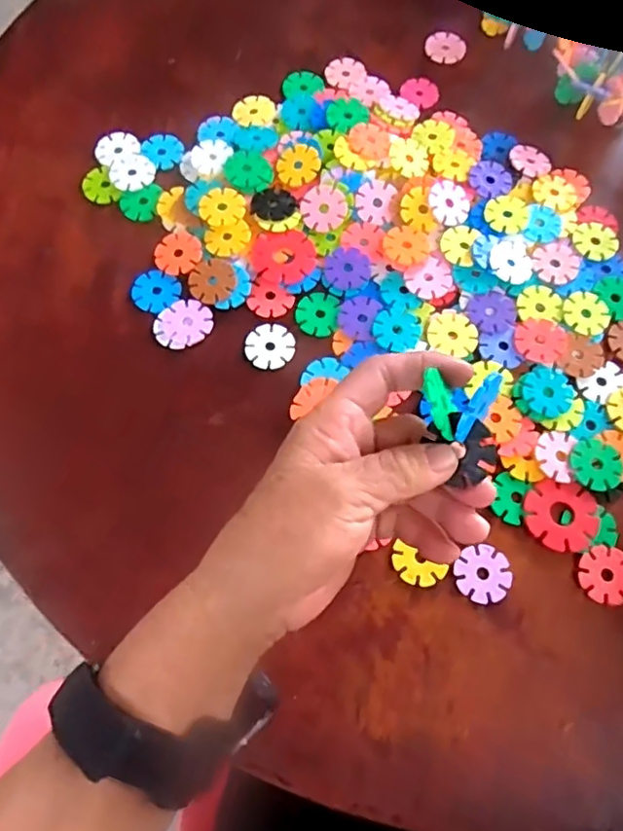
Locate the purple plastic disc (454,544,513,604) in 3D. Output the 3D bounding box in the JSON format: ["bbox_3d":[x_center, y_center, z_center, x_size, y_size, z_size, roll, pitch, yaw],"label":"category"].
[{"bbox_3d":[0.097,0.089,0.336,0.030,0.004,0.031,0,70,-1],"label":"purple plastic disc"}]

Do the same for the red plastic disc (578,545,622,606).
[{"bbox_3d":[0.167,0.091,0.336,0.030,0.005,0.029,0,70,-1],"label":"red plastic disc"}]

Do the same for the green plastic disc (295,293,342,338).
[{"bbox_3d":[0.005,-0.068,0.398,0.029,0.004,0.032,5,70,0],"label":"green plastic disc"}]

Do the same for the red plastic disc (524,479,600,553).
[{"bbox_3d":[0.146,0.058,0.347,0.042,0.004,0.041,0,70,-1],"label":"red plastic disc"}]

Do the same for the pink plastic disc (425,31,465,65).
[{"bbox_3d":[0.110,-0.304,0.490,0.032,0.004,0.032,0,70,-1],"label":"pink plastic disc"}]

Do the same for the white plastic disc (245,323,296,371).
[{"bbox_3d":[-0.026,-0.045,0.385,0.030,0.004,0.031,0,70,-1],"label":"white plastic disc"}]

